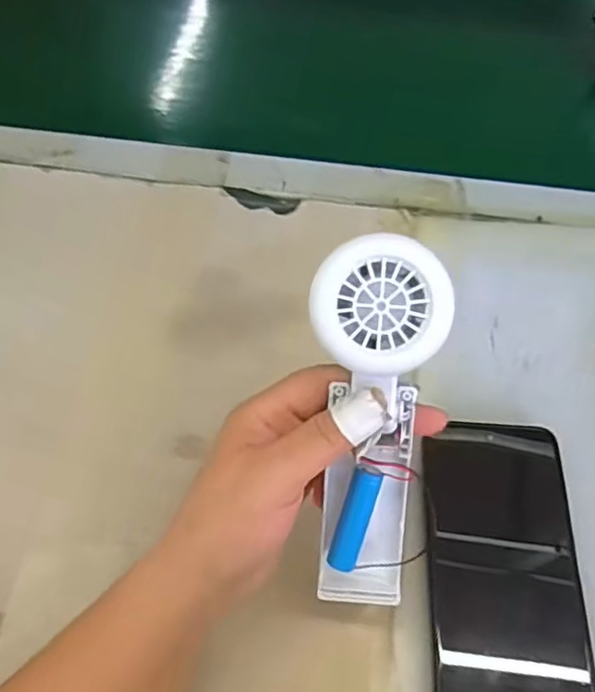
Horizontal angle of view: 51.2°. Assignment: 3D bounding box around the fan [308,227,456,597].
[{"bbox_3d":[0.030,0.038,0.269,0.051,0.166,0.025,5,25,4],"label":"fan"}]

